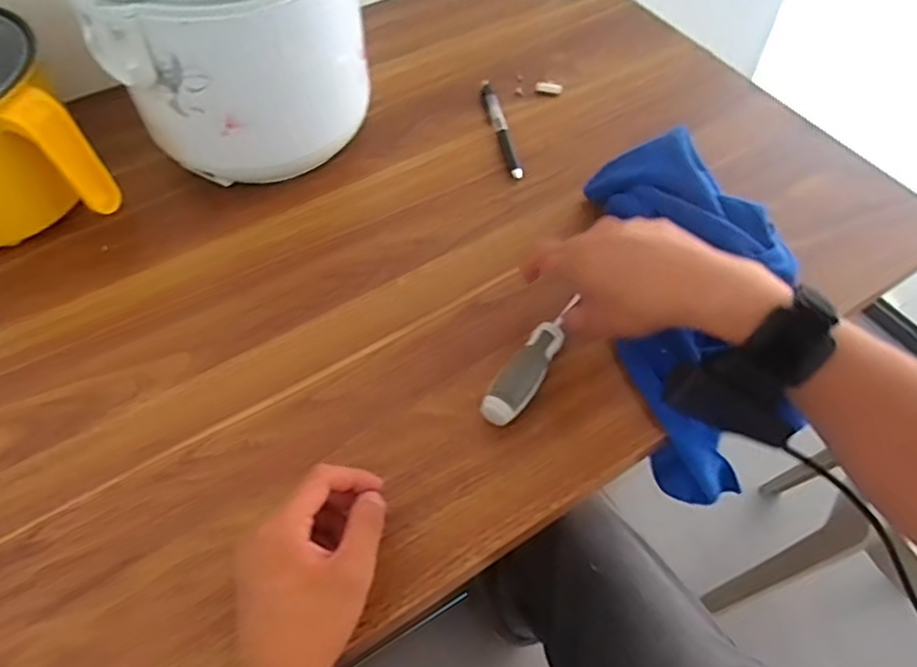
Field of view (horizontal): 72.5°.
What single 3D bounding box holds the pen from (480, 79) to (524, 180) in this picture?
[{"bbox_3d":[0.041,-0.207,0.622,0.016,0.014,0.149,-8,56,-6],"label":"pen"}]

